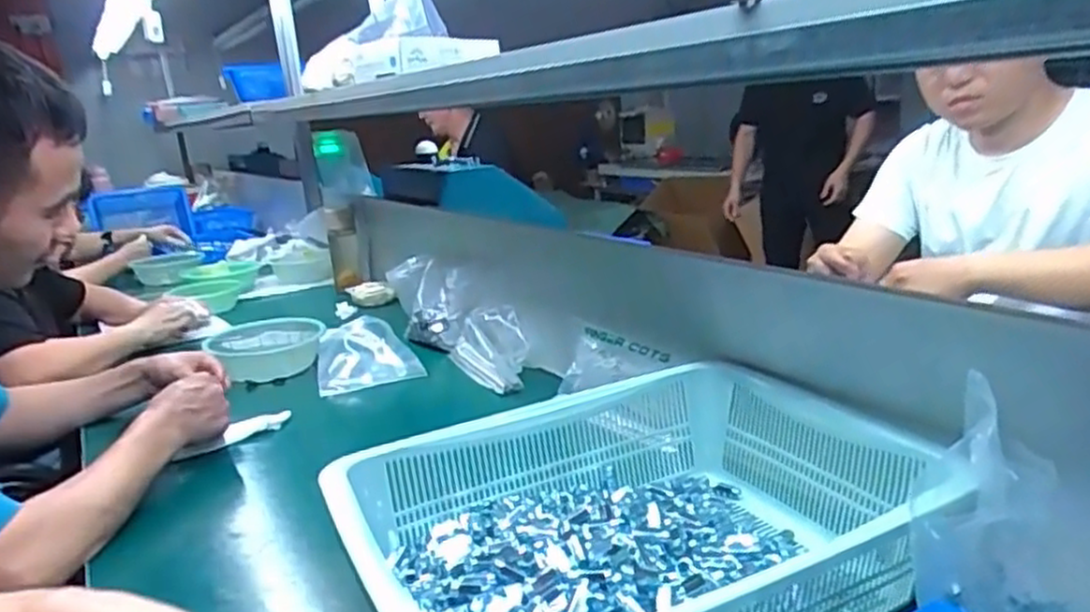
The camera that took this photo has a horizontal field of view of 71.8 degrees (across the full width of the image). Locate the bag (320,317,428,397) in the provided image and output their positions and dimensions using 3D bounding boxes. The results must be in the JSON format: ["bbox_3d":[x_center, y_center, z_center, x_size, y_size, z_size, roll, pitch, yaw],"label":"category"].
[{"bbox_3d":[-0.288,0.068,1.230,0.162,0.063,0.179,-7,15,-10],"label":"bag"}]

